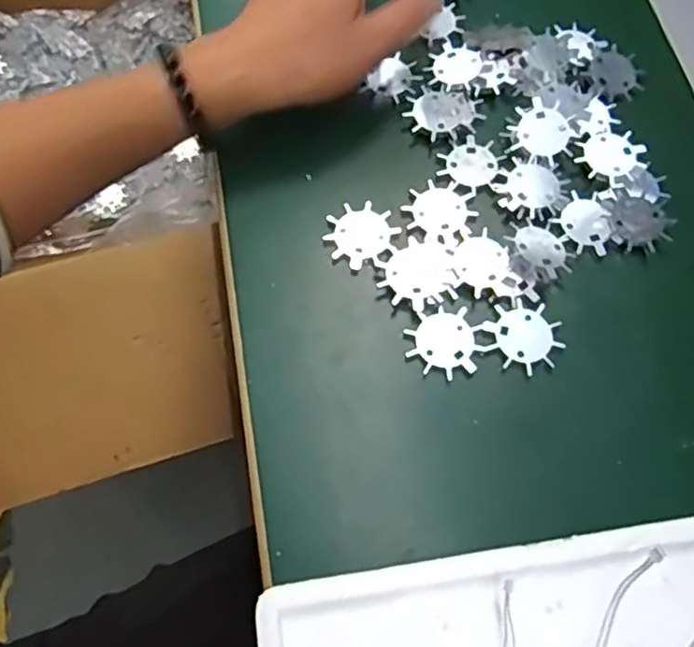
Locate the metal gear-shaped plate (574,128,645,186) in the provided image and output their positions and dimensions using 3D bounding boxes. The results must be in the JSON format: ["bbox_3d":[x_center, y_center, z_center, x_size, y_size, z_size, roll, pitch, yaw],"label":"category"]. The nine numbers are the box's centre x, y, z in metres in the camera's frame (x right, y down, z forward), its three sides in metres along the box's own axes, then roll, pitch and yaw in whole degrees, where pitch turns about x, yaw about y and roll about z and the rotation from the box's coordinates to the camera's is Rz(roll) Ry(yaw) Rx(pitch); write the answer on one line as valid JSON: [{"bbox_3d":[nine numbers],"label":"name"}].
[{"bbox_3d":[0.152,-0.096,0.381,0.038,0.004,0.033,-28,71,-13],"label":"metal gear-shaped plate"}]

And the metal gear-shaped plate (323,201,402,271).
[{"bbox_3d":[0.008,-0.050,0.364,0.038,0.004,0.035,1,67,-2],"label":"metal gear-shaped plate"}]

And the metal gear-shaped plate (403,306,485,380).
[{"bbox_3d":[0.049,0.011,0.341,0.035,0.004,0.036,1,70,-2],"label":"metal gear-shaped plate"}]

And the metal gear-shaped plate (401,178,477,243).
[{"bbox_3d":[0.052,-0.064,0.371,0.037,0.004,0.037,1,67,-2],"label":"metal gear-shaped plate"}]

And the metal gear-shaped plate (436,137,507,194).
[{"bbox_3d":[0.073,-0.092,0.384,0.036,0.004,0.034,1,67,-2],"label":"metal gear-shaped plate"}]

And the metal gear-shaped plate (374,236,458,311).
[{"bbox_3d":[0.037,-0.027,0.354,0.040,0.006,0.042,1,67,-2],"label":"metal gear-shaped plate"}]

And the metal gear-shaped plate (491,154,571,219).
[{"bbox_3d":[0.104,-0.076,0.375,0.038,0.007,0.038,1,67,-2],"label":"metal gear-shaped plate"}]

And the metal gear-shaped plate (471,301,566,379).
[{"bbox_3d":[0.089,0.006,0.343,0.041,0.005,0.037,34,71,12],"label":"metal gear-shaped plate"}]

